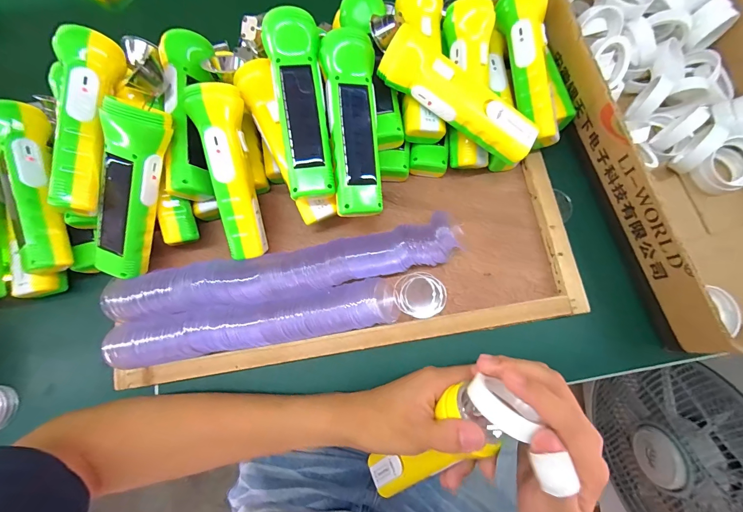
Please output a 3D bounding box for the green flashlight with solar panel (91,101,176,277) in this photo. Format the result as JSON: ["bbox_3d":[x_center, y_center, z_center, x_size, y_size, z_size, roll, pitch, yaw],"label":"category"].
[{"bbox_3d":[-0.231,-0.056,0.304,0.054,0.042,0.164,21,105,4],"label":"green flashlight with solar panel"}]

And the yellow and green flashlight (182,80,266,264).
[{"bbox_3d":[-0.137,-0.078,0.320,0.046,0.042,0.162,-9,104,-3],"label":"yellow and green flashlight"}]

